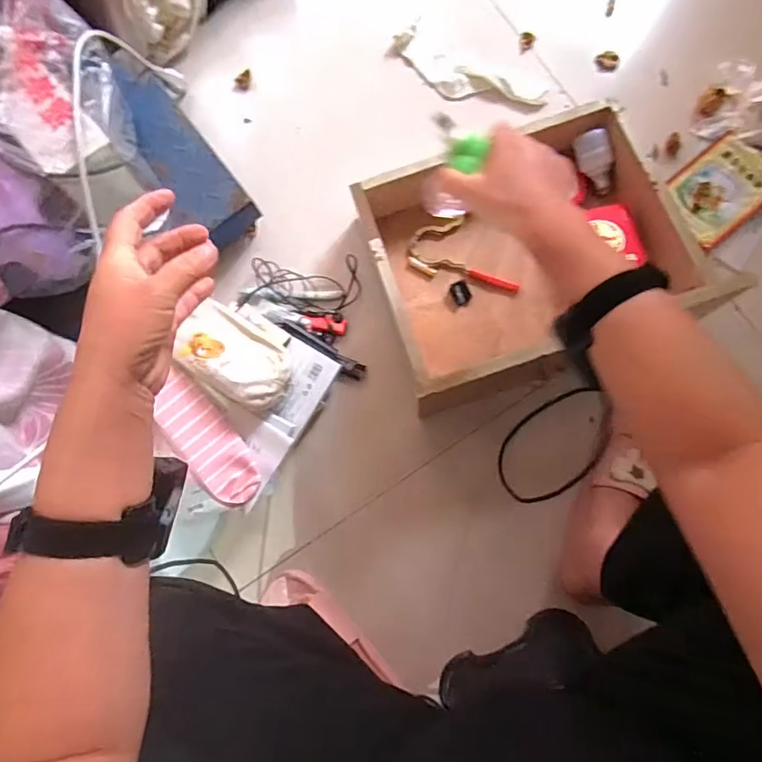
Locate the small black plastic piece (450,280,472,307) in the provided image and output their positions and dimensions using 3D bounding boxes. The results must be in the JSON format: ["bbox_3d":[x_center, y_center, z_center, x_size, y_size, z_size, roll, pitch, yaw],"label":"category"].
[{"bbox_3d":[0.111,-0.121,0.693,0.026,0.009,0.033,-23,83,0],"label":"small black plastic piece"}]

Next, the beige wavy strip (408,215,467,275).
[{"bbox_3d":[0.081,-0.190,0.709,0.078,0.013,0.080,-4,83,2],"label":"beige wavy strip"}]

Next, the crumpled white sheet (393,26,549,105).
[{"bbox_3d":[0.123,-0.450,0.741,0.234,0.019,0.060,31,86,6],"label":"crumpled white sheet"}]

